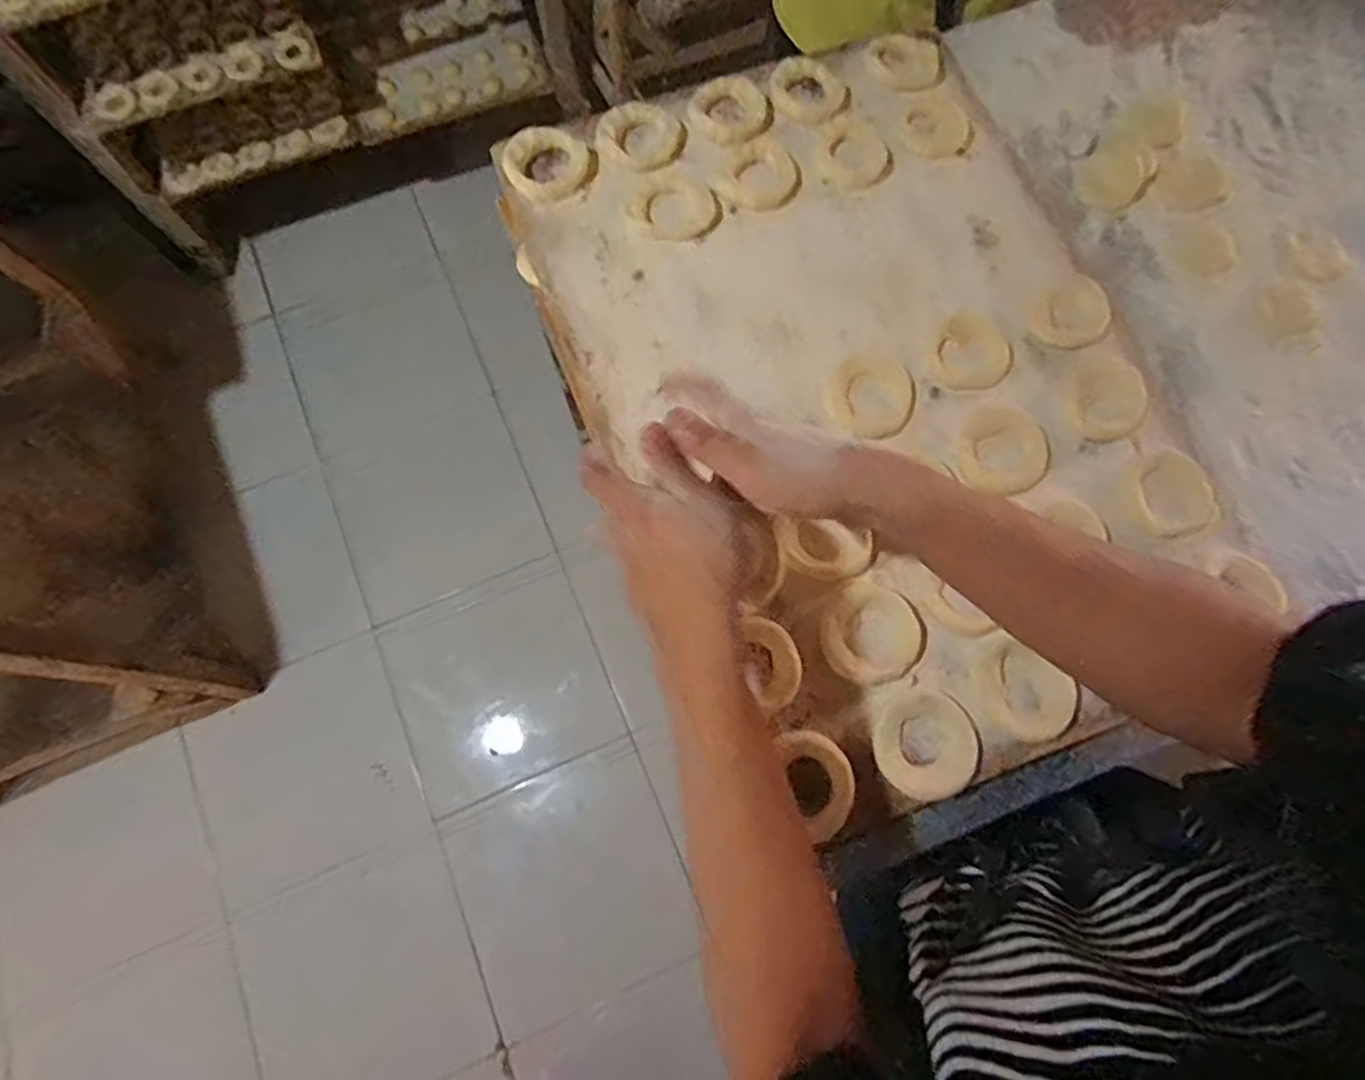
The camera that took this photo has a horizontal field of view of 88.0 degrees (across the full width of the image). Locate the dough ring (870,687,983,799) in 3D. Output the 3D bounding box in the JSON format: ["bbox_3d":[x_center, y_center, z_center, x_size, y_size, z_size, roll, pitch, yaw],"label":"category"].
[{"bbox_3d":[0.163,0.136,0.469,0.069,0.007,0.066,0,74,1],"label":"dough ring"}]

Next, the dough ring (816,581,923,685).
[{"bbox_3d":[0.130,0.065,0.490,0.067,0.005,0.068,0,74,1],"label":"dough ring"}]

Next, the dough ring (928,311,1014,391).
[{"bbox_3d":[0.224,-0.144,0.547,0.059,0.004,0.064,0,74,1],"label":"dough ring"}]

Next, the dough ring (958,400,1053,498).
[{"bbox_3d":[0.239,-0.068,0.528,0.067,0.006,0.066,0,74,1],"label":"dough ring"}]

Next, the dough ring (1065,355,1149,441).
[{"bbox_3d":[0.325,-0.110,0.541,0.059,0.007,0.076,37,77,10],"label":"dough ring"}]

